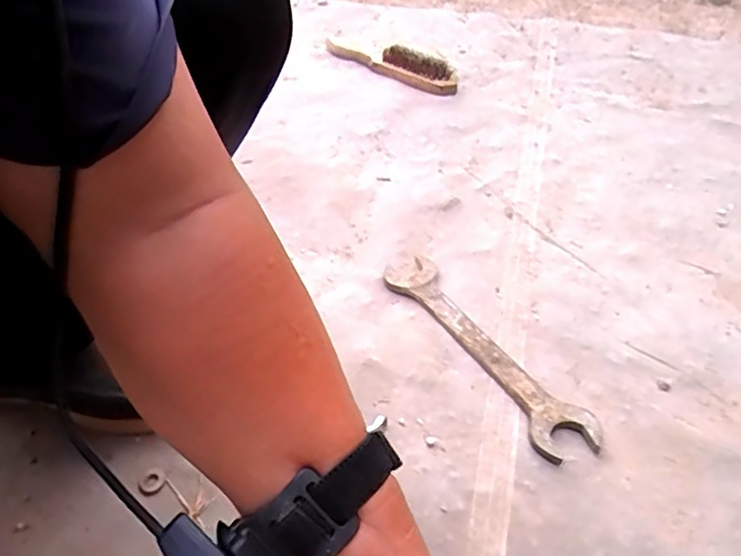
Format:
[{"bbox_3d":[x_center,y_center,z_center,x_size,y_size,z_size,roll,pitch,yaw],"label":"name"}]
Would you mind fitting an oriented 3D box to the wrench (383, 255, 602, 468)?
[{"bbox_3d":[0.104,0.062,0.608,0.057,0.009,0.279,-24,50,-22],"label":"wrench"}]

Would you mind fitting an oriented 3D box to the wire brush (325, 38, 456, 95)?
[{"bbox_3d":[0.033,-0.362,1.026,0.275,0.041,0.070,34,54,29],"label":"wire brush"}]

